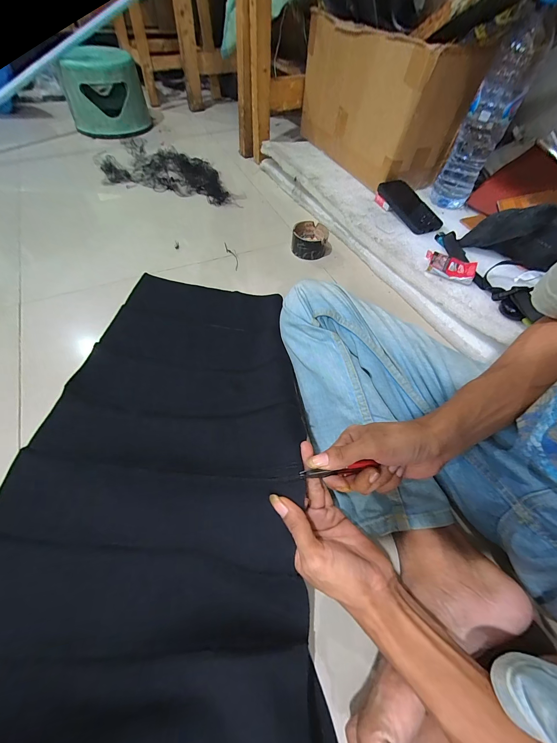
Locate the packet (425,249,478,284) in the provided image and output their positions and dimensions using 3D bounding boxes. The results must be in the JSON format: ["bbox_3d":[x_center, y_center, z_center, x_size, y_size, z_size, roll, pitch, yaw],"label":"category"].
[{"bbox_3d":[0.333,-0.207,0.554,0.091,0.020,0.063,27,59,13],"label":"packet"}]

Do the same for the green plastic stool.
[{"bbox_3d":[-0.543,-0.873,0.888,0.224,0.174,0.255,-17,58,-15],"label":"green plastic stool"}]

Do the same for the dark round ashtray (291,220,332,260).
[{"bbox_3d":[0.079,-0.306,0.668,0.092,0.053,0.080,8,55,2],"label":"dark round ashtray"}]

